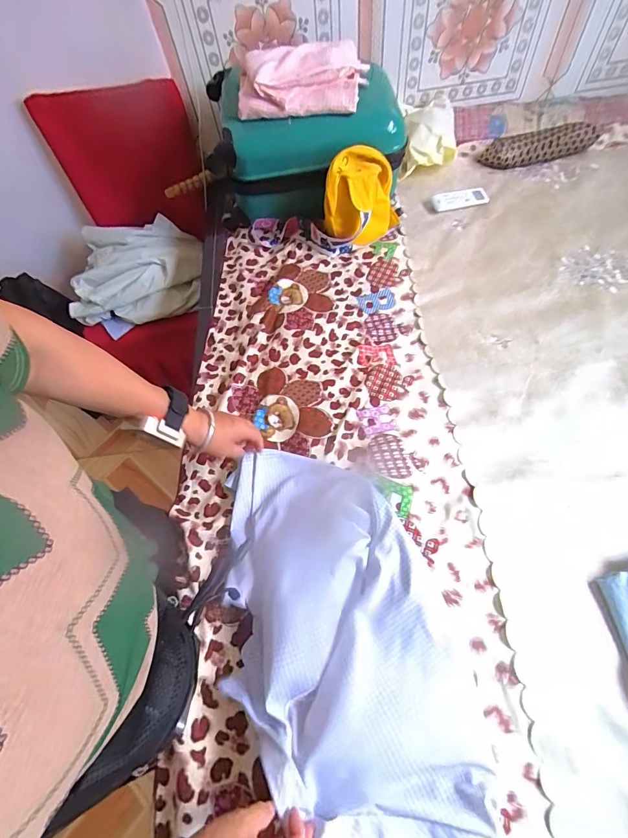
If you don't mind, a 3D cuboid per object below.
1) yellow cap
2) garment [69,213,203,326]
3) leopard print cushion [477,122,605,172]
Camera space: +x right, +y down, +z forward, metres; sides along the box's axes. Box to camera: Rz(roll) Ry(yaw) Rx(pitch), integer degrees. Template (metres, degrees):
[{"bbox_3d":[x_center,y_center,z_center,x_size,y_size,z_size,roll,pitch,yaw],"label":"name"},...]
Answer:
[{"bbox_3d":[0.102,-0.454,0.802,0.156,0.176,0.099,3,62,5],"label":"yellow cap"},{"bbox_3d":[-0.519,-0.436,1.103,0.356,0.096,0.311,-5,63,4],"label":"garment"},{"bbox_3d":[0.580,-0.706,0.963,0.294,0.056,0.066,-16,62,-5],"label":"leopard print cushion"}]

